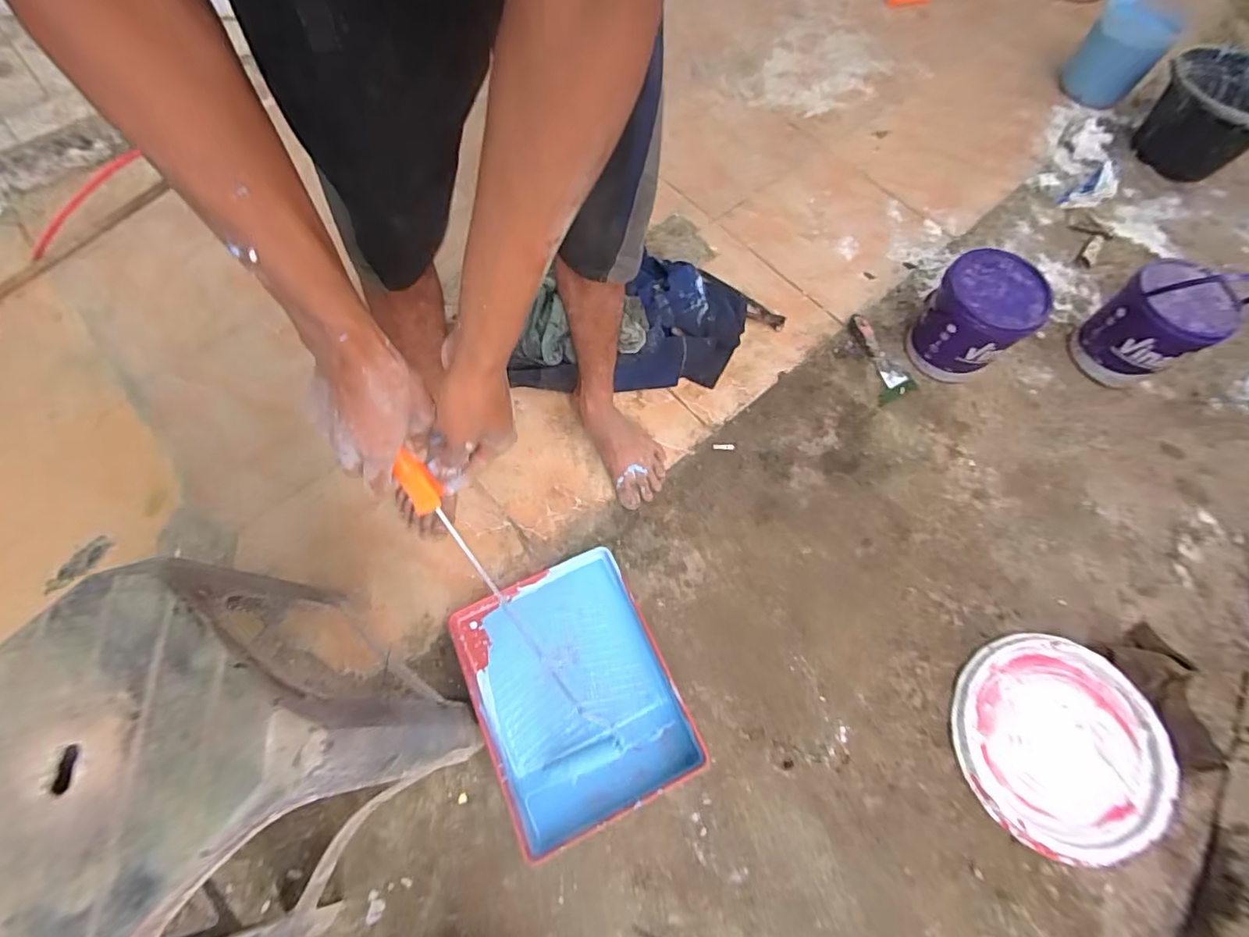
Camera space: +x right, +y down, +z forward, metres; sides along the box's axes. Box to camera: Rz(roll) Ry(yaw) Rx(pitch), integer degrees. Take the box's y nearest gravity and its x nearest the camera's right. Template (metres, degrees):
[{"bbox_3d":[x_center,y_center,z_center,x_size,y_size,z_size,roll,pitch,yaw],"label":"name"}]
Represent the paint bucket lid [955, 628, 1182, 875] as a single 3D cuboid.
[{"bbox_3d":[0.675,0.428,0.871,0.295,0.043,0.313,1,66,-3],"label":"paint bucket lid"}]

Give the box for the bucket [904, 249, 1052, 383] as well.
[{"bbox_3d":[0.669,-0.286,1.105,0.165,0.201,0.178,1,66,-3],"label":"bucket"}]

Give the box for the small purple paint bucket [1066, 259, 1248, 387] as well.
[{"bbox_3d":[1.016,-0.269,1.103,0.194,0.221,0.181,1,66,-3],"label":"small purple paint bucket"}]

